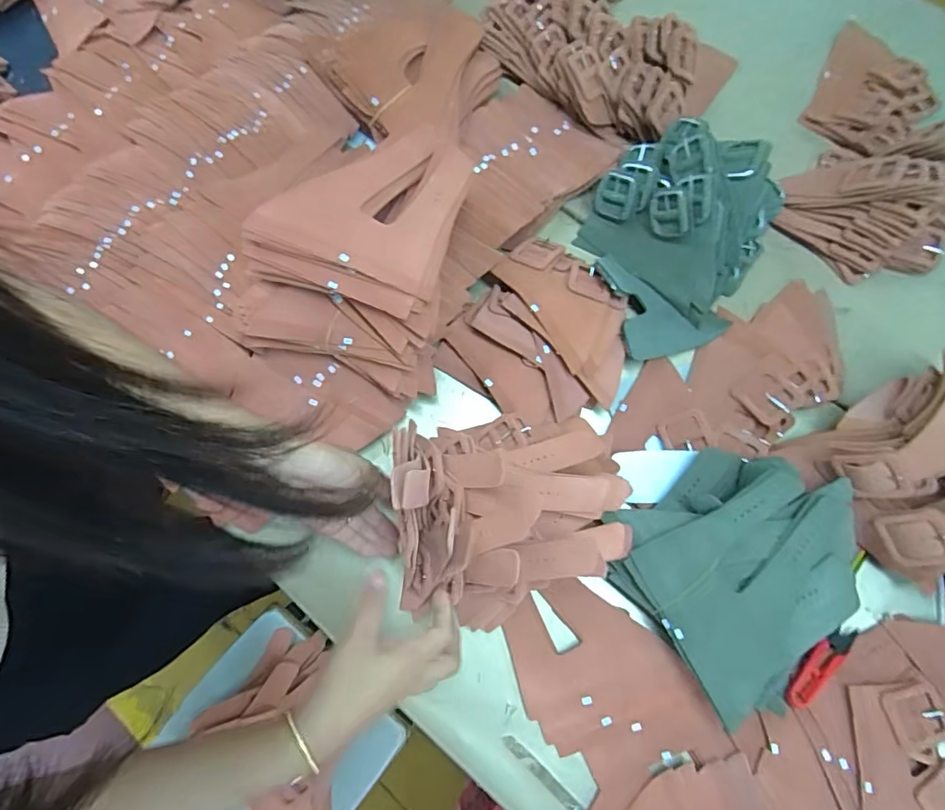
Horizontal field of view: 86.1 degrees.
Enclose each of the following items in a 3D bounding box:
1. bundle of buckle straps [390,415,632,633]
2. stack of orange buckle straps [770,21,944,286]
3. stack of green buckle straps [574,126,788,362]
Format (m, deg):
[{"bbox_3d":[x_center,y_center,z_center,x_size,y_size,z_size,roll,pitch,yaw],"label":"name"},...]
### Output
[{"bbox_3d":[0.039,0.099,0.468,0.203,0.105,0.191,0,76,-1],"label":"bundle of buckle straps"},{"bbox_3d":[0.476,-0.289,0.560,0.192,0.073,0.292,26,79,8],"label":"stack of orange buckle straps"},{"bbox_3d":[0.210,-0.174,0.536,0.188,0.103,0.238,25,79,8],"label":"stack of green buckle straps"}]

